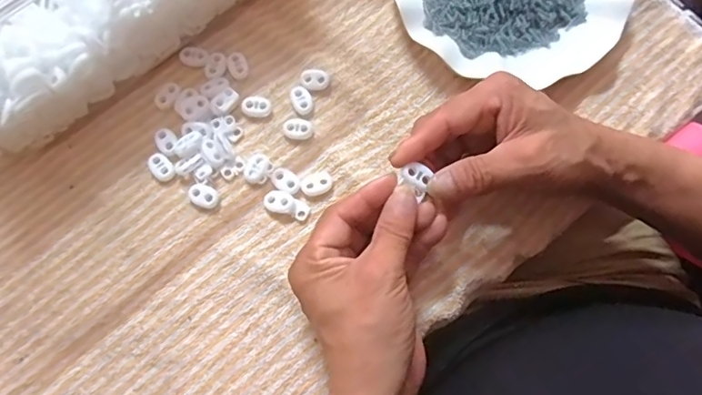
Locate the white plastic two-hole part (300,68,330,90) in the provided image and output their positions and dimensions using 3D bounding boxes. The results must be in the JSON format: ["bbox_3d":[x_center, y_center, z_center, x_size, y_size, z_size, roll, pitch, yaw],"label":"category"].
[{"bbox_3d":[-0.027,-0.089,0.389,0.021,0.006,0.015,3,74,0],"label":"white plastic two-hole part"}]

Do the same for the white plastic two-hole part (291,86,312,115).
[{"bbox_3d":[-0.037,-0.073,0.386,0.014,0.005,0.022,-20,75,-6],"label":"white plastic two-hole part"}]

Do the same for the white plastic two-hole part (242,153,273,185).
[{"bbox_3d":[-0.068,-0.021,0.371,0.019,0.006,0.021,27,75,7],"label":"white plastic two-hole part"}]

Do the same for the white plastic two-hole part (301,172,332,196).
[{"bbox_3d":[-0.025,-0.010,0.368,0.022,0.004,0.015,-21,75,-6],"label":"white plastic two-hole part"}]

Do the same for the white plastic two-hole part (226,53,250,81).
[{"bbox_3d":[-0.086,-0.101,0.392,0.014,0.004,0.022,-16,75,-5],"label":"white plastic two-hole part"}]

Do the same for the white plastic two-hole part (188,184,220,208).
[{"bbox_3d":[-0.105,-0.001,0.366,0.022,0.007,0.014,21,75,5],"label":"white plastic two-hole part"}]

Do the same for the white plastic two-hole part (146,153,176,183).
[{"bbox_3d":[-0.137,-0.022,0.371,0.015,0.007,0.023,-37,78,-10],"label":"white plastic two-hole part"}]

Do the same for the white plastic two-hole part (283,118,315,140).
[{"bbox_3d":[-0.039,-0.051,0.380,0.021,0.005,0.016,8,74,2],"label":"white plastic two-hole part"}]

